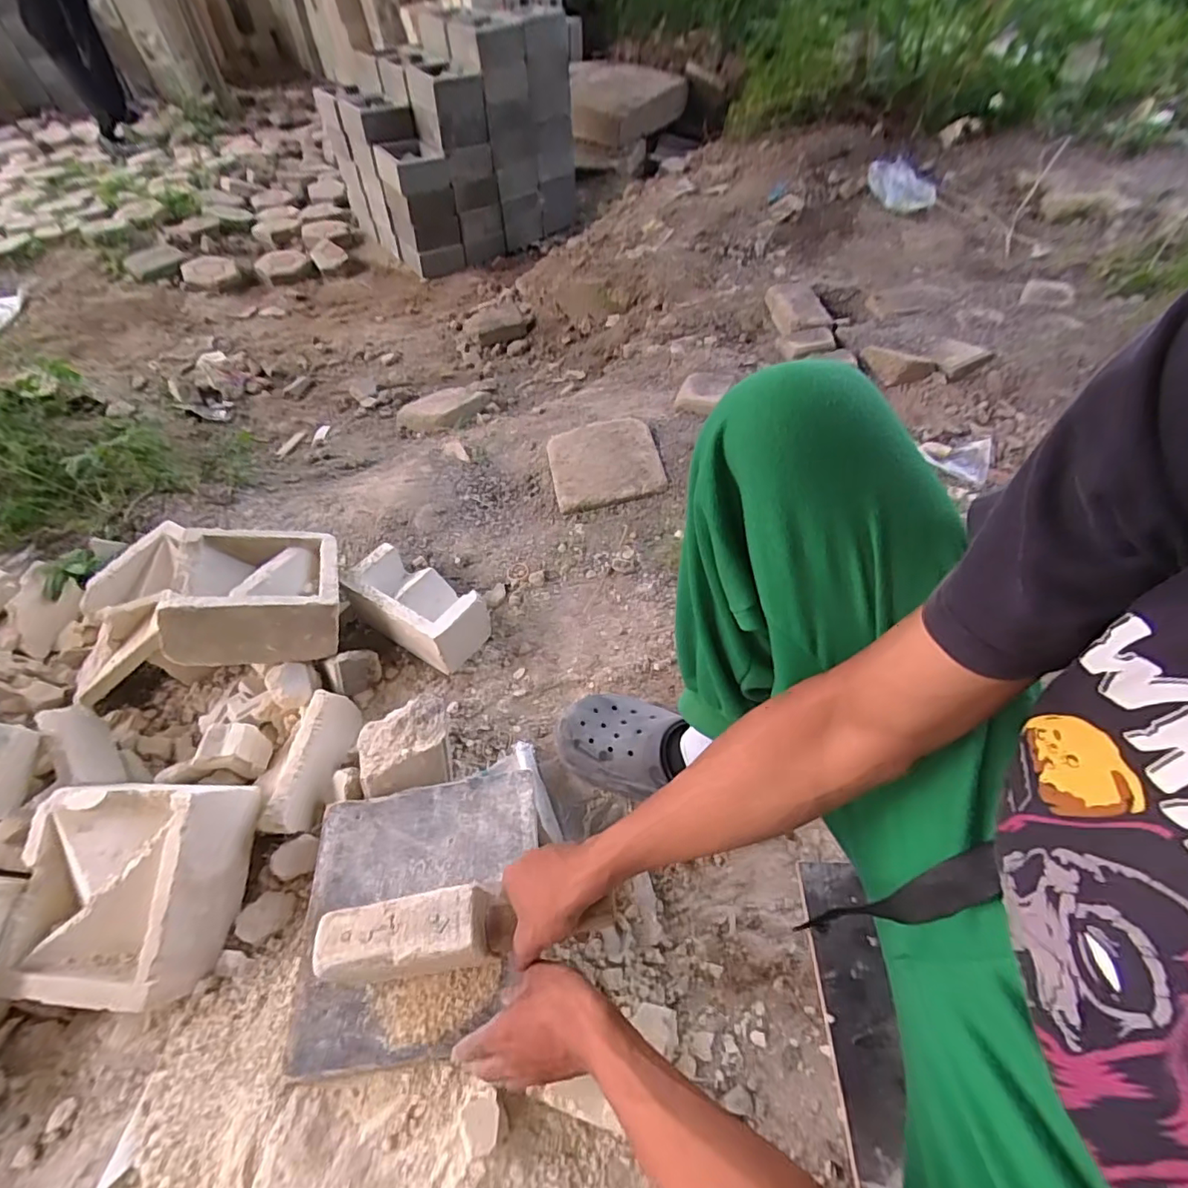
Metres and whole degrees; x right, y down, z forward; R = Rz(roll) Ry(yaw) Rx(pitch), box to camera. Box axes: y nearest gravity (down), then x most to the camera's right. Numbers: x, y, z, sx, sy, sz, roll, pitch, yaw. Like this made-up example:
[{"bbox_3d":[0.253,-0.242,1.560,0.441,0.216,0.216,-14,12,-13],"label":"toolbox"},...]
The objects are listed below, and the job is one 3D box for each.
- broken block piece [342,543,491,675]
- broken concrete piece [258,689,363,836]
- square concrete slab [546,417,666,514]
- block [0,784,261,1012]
[{"bbox_3d":[-0.270,0.017,0.826,0.194,0.089,0.102,25,58,20],"label":"broken block piece"},{"bbox_3d":[-0.355,0.212,0.684,0.048,0.069,0.175,6,53,6],"label":"broken concrete piece"},{"bbox_3d":[0.019,-0.252,1.018,0.202,0.043,0.195,-10,53,-6],"label":"square concrete slab"},{"bbox_3d":[-0.507,0.322,0.598,0.200,0.100,0.199,-2,72,11],"label":"block"}]

